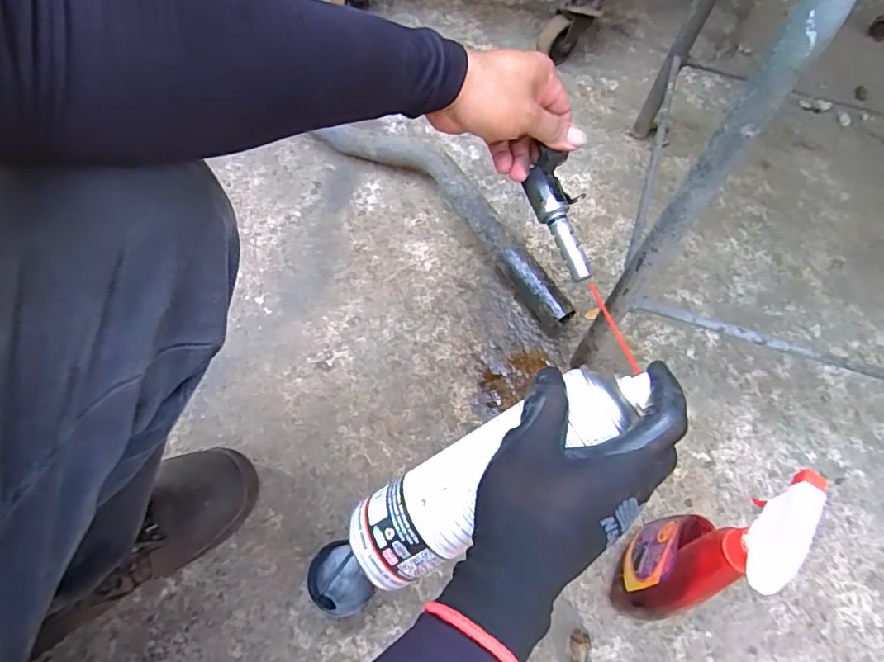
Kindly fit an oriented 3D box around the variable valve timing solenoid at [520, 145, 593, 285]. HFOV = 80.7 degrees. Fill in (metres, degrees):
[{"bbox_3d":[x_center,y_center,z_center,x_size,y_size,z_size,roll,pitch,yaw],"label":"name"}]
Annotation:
[{"bbox_3d":[0.099,-0.095,0.428,0.037,0.025,0.109,-18,89,-13],"label":"variable valve timing solenoid"}]

